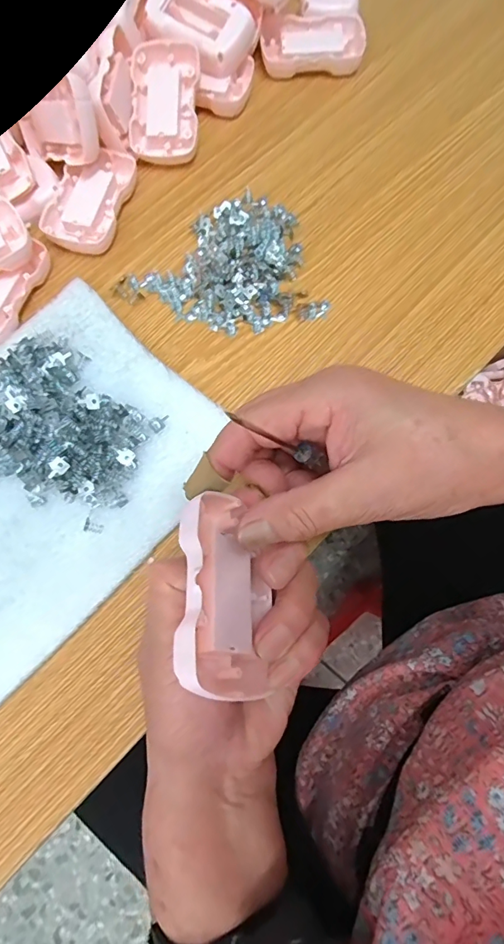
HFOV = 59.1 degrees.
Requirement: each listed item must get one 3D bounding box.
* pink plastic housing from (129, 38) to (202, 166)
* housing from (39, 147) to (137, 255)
[{"bbox_3d":[-0.069,-0.294,0.356,0.053,0.020,0.090,2,94,4],"label":"pink plastic housing"},{"bbox_3d":[-0.125,-0.211,0.345,0.050,0.015,0.083,15,77,6],"label":"housing"}]

